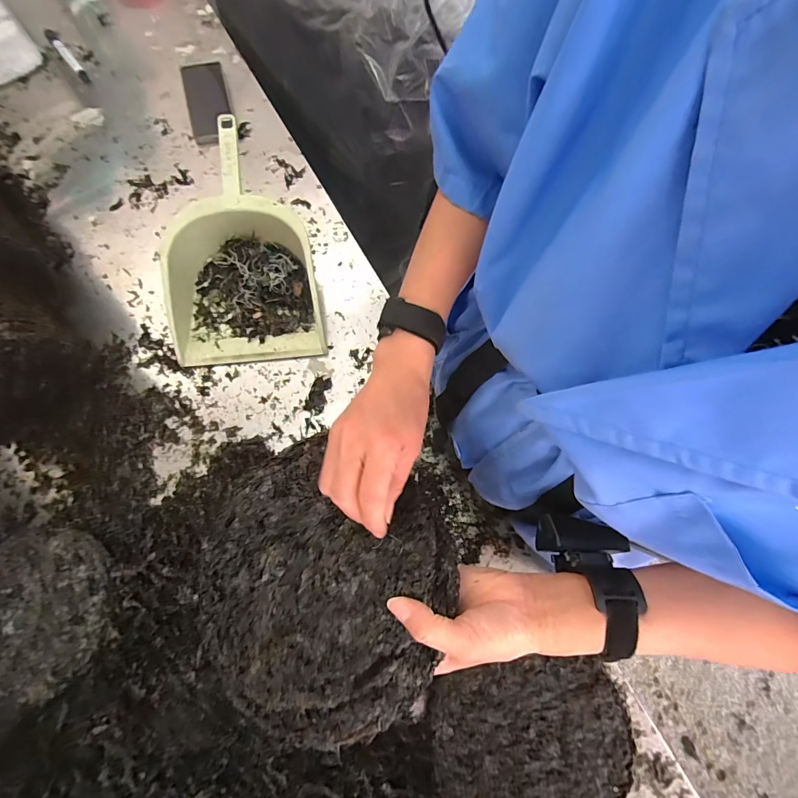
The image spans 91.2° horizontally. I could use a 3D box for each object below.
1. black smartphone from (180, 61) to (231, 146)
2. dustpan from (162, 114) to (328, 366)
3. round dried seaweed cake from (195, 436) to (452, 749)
[{"bbox_3d":[-0.343,-0.535,0.696,0.069,0.016,0.177,-15,76,-6],"label":"black smartphone"},{"bbox_3d":[-0.242,-0.226,0.581,0.222,0.102,0.321,-7,76,-4],"label":"dustpan"},{"bbox_3d":[-0.060,0.130,0.311,0.194,0.018,0.215,-23,55,0],"label":"round dried seaweed cake"}]

